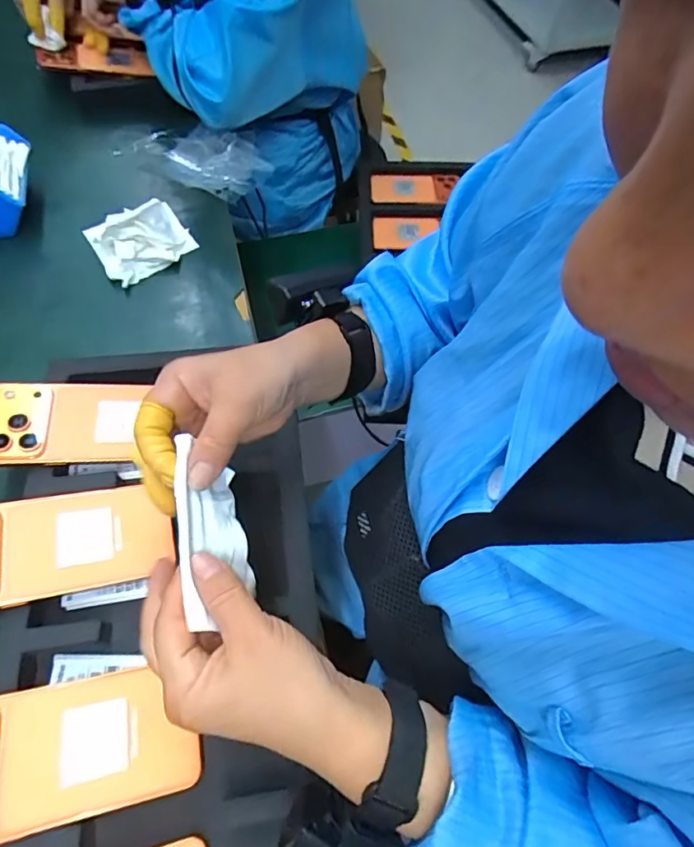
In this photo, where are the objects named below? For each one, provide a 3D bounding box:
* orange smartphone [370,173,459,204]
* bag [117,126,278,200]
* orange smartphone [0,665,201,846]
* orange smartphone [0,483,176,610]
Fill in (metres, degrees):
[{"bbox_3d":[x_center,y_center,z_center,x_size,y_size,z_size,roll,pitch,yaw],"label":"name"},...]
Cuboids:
[{"bbox_3d":[0.118,-0.415,0.884,0.155,0.013,0.069,-5,70,-10],"label":"orange smartphone"},{"bbox_3d":[-0.194,-0.358,0.660,0.187,0.024,0.130,23,62,11],"label":"bag"},{"bbox_3d":[-0.178,0.202,0.308,0.156,0.005,0.078,-5,61,-19],"label":"orange smartphone"},{"bbox_3d":[-0.216,0.088,0.368,0.159,0.007,0.076,-7,63,-22],"label":"orange smartphone"}]

